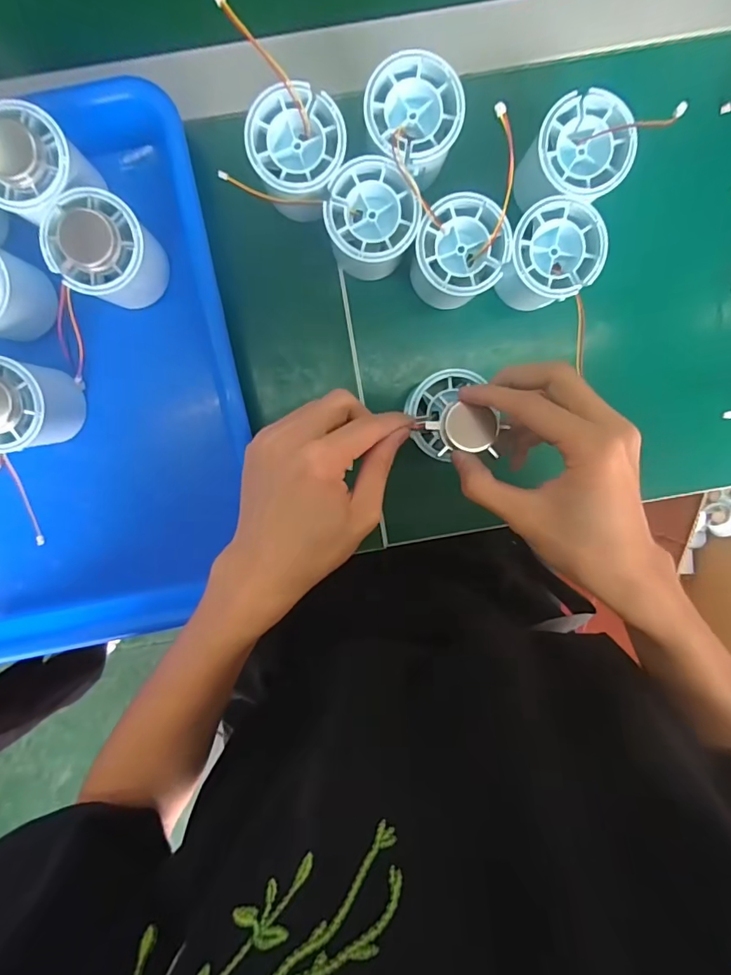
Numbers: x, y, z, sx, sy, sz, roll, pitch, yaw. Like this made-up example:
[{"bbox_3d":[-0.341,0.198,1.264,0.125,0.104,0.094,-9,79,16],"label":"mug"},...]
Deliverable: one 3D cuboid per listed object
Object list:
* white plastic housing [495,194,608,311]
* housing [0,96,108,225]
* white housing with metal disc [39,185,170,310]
[{"bbox_3d":[0.112,-0.143,0.309,0.054,0.047,0.056,0,99,-2],"label":"white plastic housing"},{"bbox_3d":[-0.190,-0.182,0.285,0.056,0.045,0.055,42,95,-7],"label":"housing"},{"bbox_3d":[-0.155,-0.142,0.297,0.051,0.058,0.052,0,99,-2],"label":"white housing with metal disc"}]

